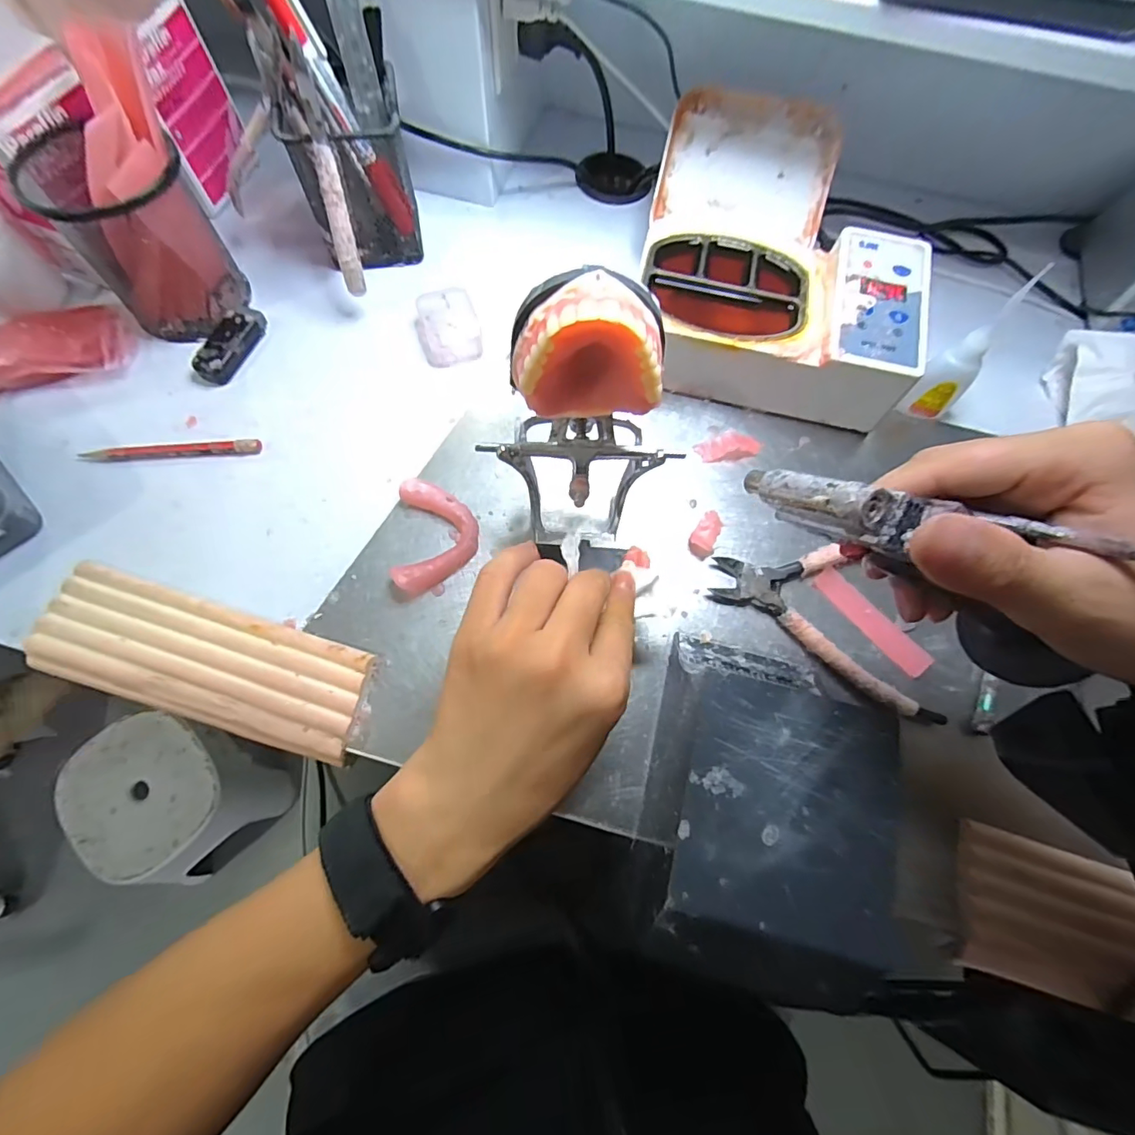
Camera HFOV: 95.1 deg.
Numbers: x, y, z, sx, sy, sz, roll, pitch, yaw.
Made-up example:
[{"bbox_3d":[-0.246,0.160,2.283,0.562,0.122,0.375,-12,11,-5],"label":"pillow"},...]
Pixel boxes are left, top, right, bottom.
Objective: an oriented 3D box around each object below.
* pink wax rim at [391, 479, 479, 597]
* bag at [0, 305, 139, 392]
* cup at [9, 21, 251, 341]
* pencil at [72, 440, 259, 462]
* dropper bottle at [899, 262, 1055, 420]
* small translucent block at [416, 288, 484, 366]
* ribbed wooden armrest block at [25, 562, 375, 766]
[{"bbox_3d":[-0.080,-0.020,0.319,0.047,0.017,0.072,-1,68,-4],"label":"pink wax rim"},{"bbox_3d":[-0.360,-0.155,0.352,0.107,0.022,0.069,-15,70,-9],"label":"bag"},{"bbox_3d":[-0.276,-0.223,0.330,0.077,0.115,0.096,-38,75,-16],"label":"cup"},{"bbox_3d":[-0.256,-0.076,0.336,0.107,0.006,0.010,-5,68,-5],"label":"pencil"},{"bbox_3d":[0.263,-0.137,0.340,0.037,0.097,0.029,-38,75,-16],"label":"dropper bottle"},{"bbox_3d":[-0.087,-0.175,0.379,0.043,0.021,0.050,-16,70,-9],"label":"small translucent block"},{"bbox_3d":[-0.205,0.051,0.290,0.186,0.013,0.060,16,68,3],"label":"ribbed wooden armrest block"}]

